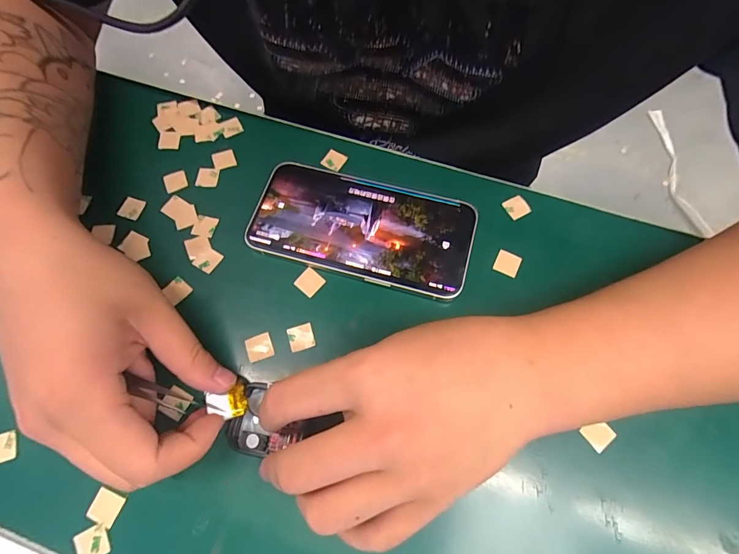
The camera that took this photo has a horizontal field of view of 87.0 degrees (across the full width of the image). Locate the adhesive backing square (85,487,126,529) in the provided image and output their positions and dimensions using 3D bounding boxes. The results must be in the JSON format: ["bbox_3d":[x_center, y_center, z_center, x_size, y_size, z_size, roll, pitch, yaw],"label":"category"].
[{"bbox_3d":[-0.139,0.122,0.206,0.015,0.004,0.016,20,71,1],"label":"adhesive backing square"}]

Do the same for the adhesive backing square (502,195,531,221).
[{"bbox_3d":[0.103,-0.049,0.274,0.015,0.004,0.016,-32,71,-3],"label":"adhesive backing square"}]

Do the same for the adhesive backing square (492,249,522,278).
[{"bbox_3d":[0.091,-0.009,0.258,0.015,0.004,0.016,23,71,9],"label":"adhesive backing square"}]

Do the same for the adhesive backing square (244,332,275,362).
[{"bbox_3d":[-0.067,0.043,0.237,0.015,0.004,0.015,-20,70,-9],"label":"adhesive backing square"}]

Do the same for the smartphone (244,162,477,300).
[{"bbox_3d":[-0.006,-0.035,0.263,0.144,0.009,0.072,16,70,7],"label":"smartphone"}]

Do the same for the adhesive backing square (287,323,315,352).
[{"bbox_3d":[-0.042,0.037,0.239,0.015,0.004,0.015,-18,71,-7],"label":"adhesive backing square"}]

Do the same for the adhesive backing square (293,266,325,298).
[{"bbox_3d":[-0.039,0.003,0.253,0.015,0.004,0.016,38,76,9],"label":"adhesive backing square"}]

